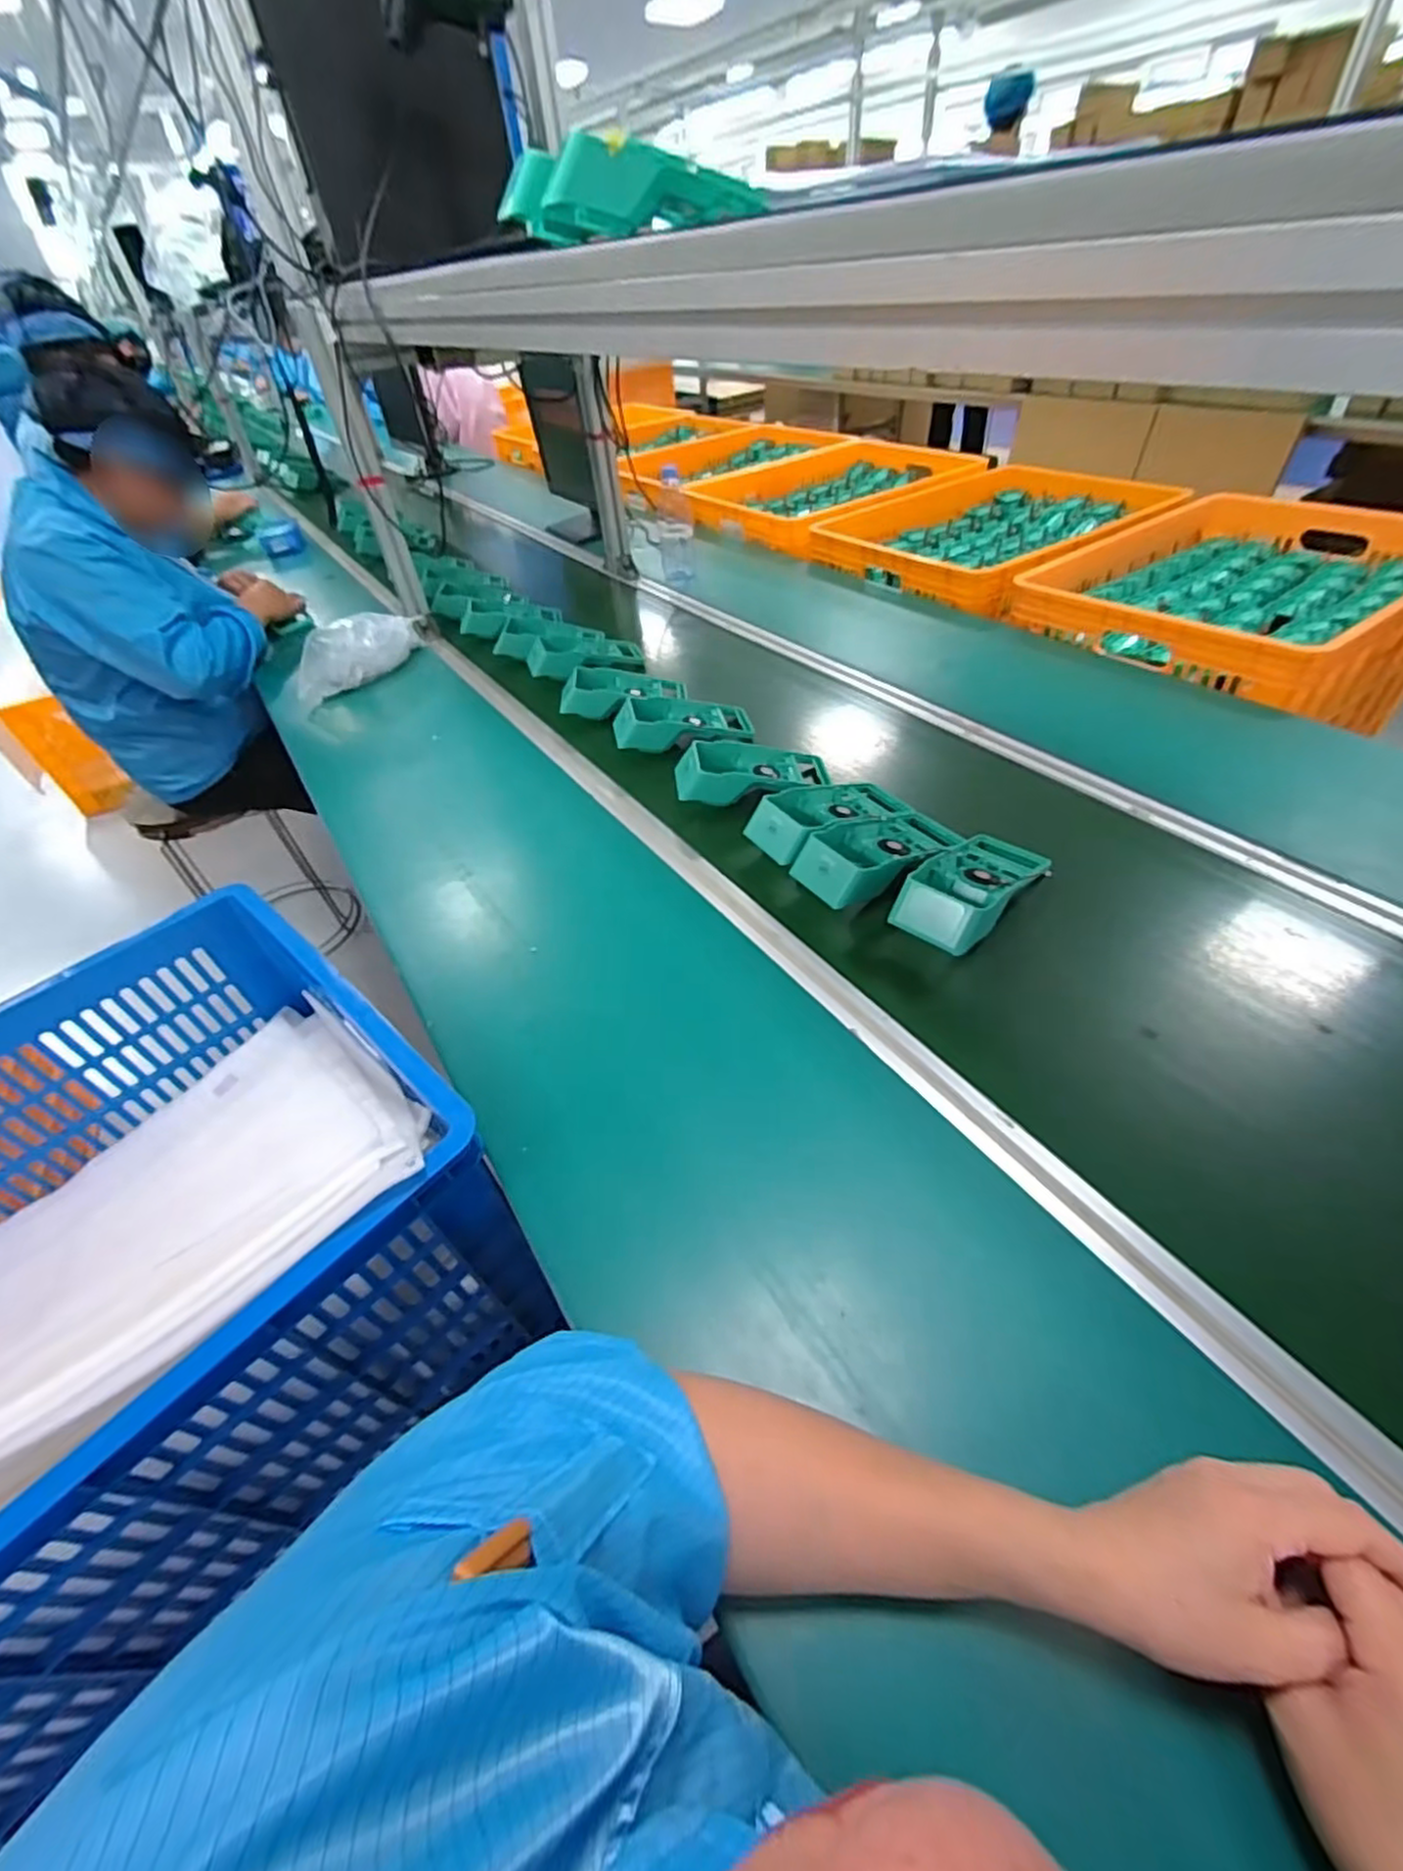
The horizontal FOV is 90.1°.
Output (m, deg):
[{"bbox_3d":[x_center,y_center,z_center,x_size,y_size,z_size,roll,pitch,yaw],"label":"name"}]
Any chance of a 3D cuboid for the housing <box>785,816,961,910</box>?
[{"bbox_3d":[0.193,-0.092,0.742,0.203,0.053,0.093,-27,48,-20],"label":"housing"}]

